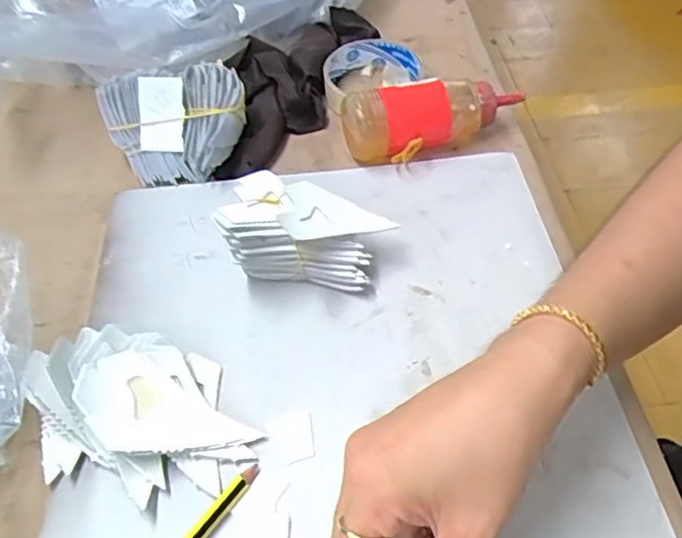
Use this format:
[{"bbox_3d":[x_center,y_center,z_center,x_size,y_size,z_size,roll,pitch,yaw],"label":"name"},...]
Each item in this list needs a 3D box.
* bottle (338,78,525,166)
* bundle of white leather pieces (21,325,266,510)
[{"bbox_3d":[0.070,-0.122,0.507,0.140,0.046,0.054,-20,50,-15],"label":"bottle"},{"bbox_3d":[-0.111,0.073,0.349,0.098,0.034,0.114,-28,52,-21],"label":"bundle of white leather pieces"}]

